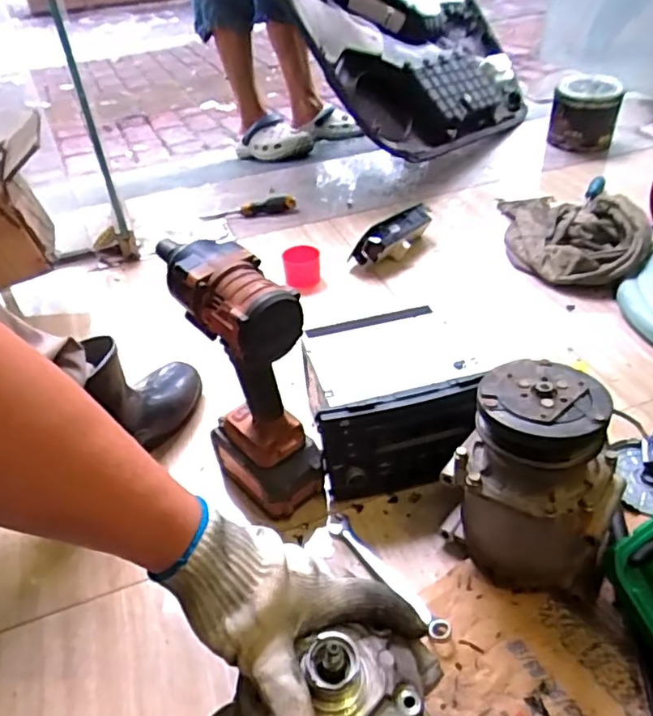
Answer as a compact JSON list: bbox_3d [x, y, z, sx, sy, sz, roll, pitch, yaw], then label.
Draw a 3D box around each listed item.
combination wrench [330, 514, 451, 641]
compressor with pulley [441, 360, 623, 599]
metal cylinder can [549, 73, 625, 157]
[{"bbox_3d":[0.055,0.207,0.566,0.020,0.013,0.170,-27,42,-24],"label":"combination wrench"},{"bbox_3d":[0.183,0.112,0.519,0.114,0.191,0.141,-30,43,-27],"label":"compressor with pulley"},{"bbox_3d":[0.667,-0.633,1.489,0.155,0.164,0.146,11,41,22],"label":"metal cylinder can"}]

